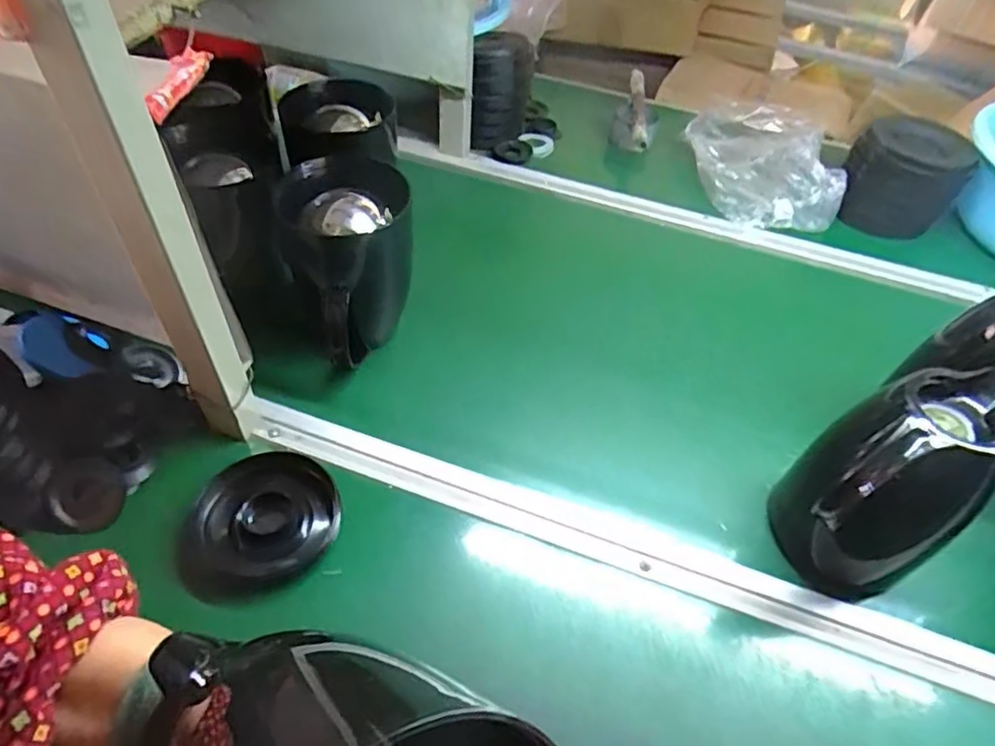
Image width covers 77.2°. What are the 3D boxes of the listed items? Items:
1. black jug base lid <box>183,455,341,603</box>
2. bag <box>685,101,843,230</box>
[{"bbox_3d":[-0.202,0.129,0.541,0.116,0.030,0.132,5,48,-1],"label":"black jug base lid"},{"bbox_3d":[0.414,-0.327,0.974,0.198,0.077,0.270,2,48,-4],"label":"bag"}]

